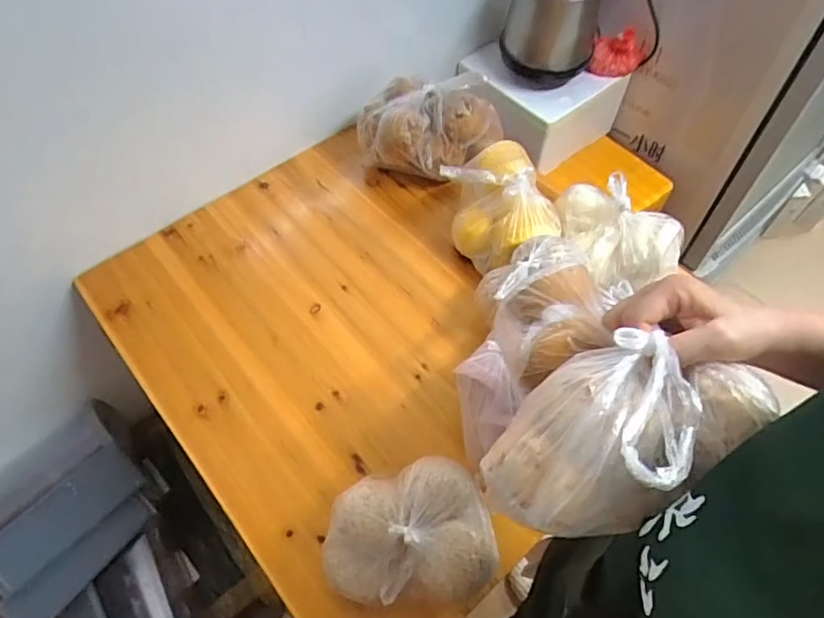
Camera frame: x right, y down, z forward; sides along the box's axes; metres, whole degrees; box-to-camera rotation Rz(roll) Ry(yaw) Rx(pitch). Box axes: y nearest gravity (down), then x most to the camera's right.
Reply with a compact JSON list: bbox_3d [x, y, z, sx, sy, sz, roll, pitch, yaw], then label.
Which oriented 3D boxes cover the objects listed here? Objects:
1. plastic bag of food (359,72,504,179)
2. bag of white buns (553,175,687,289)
[{"bbox_3d":[0.039,-0.312,0.911,0.242,0.167,0.116,-12,57,-8],"label":"plastic bag of food"},{"bbox_3d":[0.299,-0.109,0.778,0.127,0.086,0.176,-30,62,-18],"label":"bag of white buns"}]

